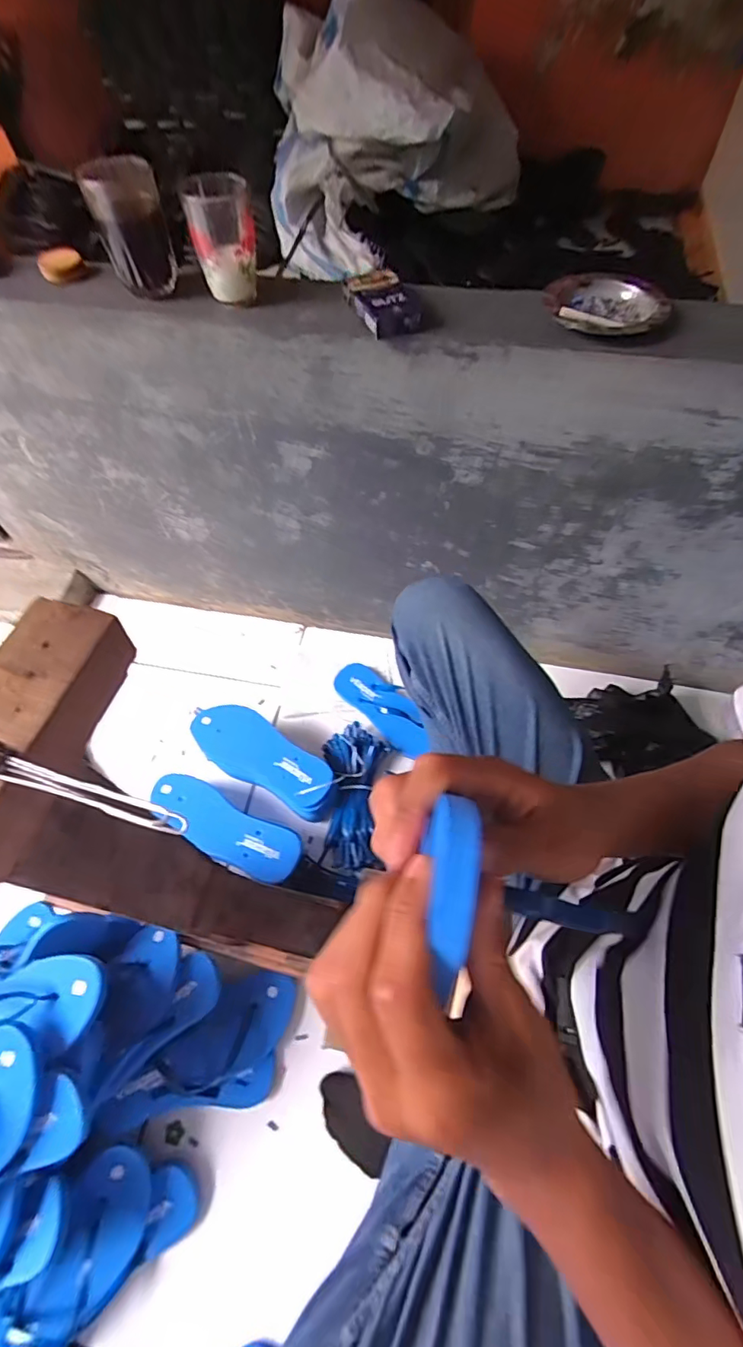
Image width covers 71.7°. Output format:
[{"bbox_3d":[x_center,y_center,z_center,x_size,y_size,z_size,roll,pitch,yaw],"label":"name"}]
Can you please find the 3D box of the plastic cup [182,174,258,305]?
[{"bbox_3d":[-0.153,-0.454,0.537,0.062,0.088,0.073,-12,61,-4],"label":"plastic cup"}]

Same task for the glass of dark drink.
[{"bbox_3d":[-0.248,-0.465,0.537,0.067,0.095,0.071,-16,62,-7],"label":"glass of dark drink"}]

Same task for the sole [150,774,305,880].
[{"bbox_3d":[-0.210,0.217,0.731,0.238,0.025,0.076,24,65,15],"label":"sole"}]

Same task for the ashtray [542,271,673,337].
[{"bbox_3d":[0.235,-0.368,0.517,0.118,0.025,0.110,10,62,8],"label":"ashtray"}]

